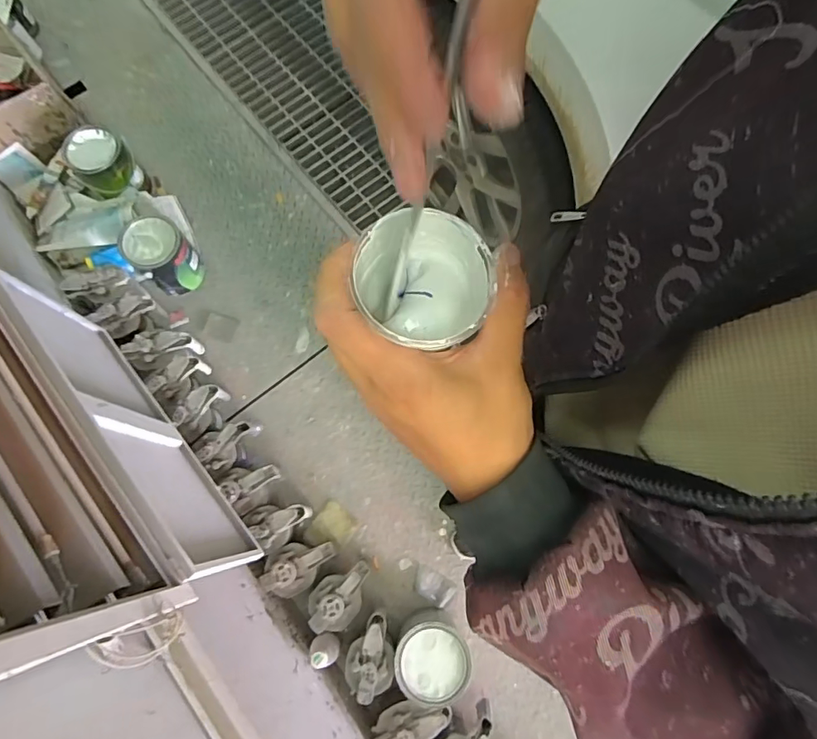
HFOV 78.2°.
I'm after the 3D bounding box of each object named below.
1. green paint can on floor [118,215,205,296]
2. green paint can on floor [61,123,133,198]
[{"bbox_3d":[-0.711,-0.331,1.432,0.203,0.172,0.163,41,79,10],"label":"green paint can on floor"},{"bbox_3d":[-0.912,-0.616,1.478,0.171,0.167,0.172,-42,79,-10],"label":"green paint can on floor"}]

